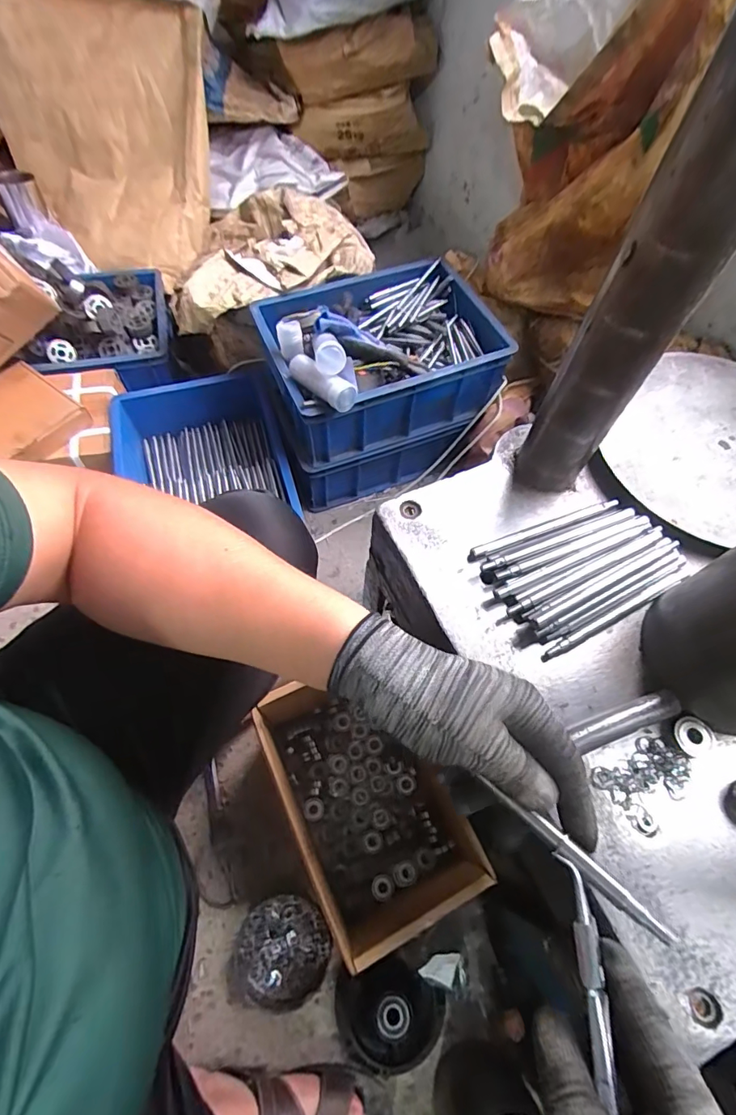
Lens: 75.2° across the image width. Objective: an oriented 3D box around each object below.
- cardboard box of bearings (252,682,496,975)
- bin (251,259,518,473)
[{"bbox_3d":[-0.014,0.322,0.670,0.180,0.205,0.313,-24,66,-14],"label":"cardboard box of bearings"},{"bbox_3d":[0.019,-0.383,0.884,0.401,0.199,0.313,-23,66,-13],"label":"bin"}]

